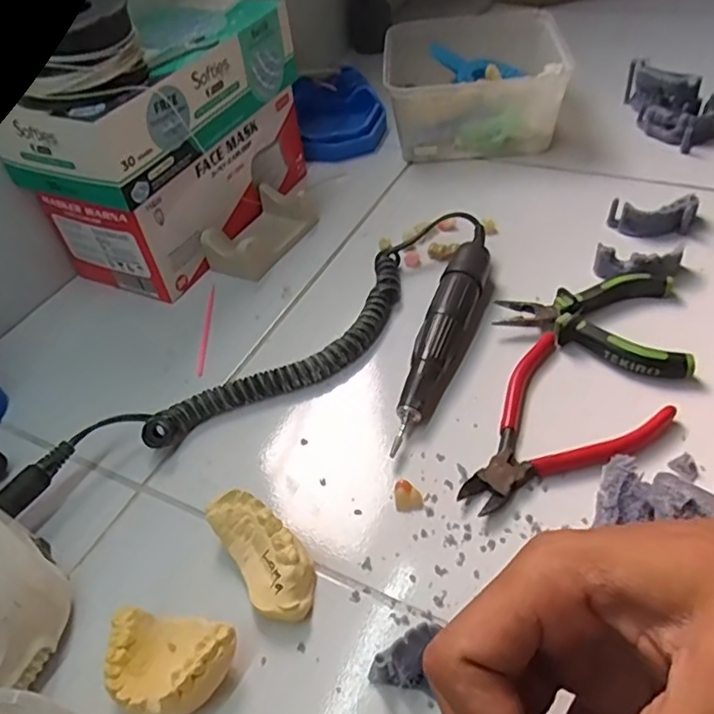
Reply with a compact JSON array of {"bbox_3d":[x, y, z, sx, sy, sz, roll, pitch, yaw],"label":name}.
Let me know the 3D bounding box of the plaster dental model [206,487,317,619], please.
[{"bbox_3d":[-0.045,0.096,0.303,0.031,0.022,0.069,-29,49,-19],"label":"plaster dental model"}]

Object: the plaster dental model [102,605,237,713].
[{"bbox_3d":[-0.084,0.134,0.268,0.056,0.027,0.041,9,48,17],"label":"plaster dental model"}]

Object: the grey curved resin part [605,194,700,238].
[{"bbox_3d":[0.223,-0.105,0.463,0.060,0.023,0.021,-3,45,5],"label":"grey curved resin part"}]

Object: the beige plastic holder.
[{"bbox_3d":[-0.077,-0.103,0.496,0.052,0.030,0.087,19,51,25],"label":"beige plastic holder"}]

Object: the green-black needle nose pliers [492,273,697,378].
[{"bbox_3d":[0.149,-0.020,0.394,0.111,0.019,0.082,0,46,8],"label":"green-black needle nose pliers"}]

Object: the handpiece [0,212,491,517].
[{"bbox_3d":[-0.027,0.011,0.373,0.338,0.030,0.134,-35,51,-24],"label":"handpiece"}]

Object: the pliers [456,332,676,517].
[{"bbox_3d":[0.101,0.041,0.340,0.117,0.011,0.085,-32,50,-22],"label":"pliers"}]

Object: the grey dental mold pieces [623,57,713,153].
[{"bbox_3d":[0.287,-0.234,0.566,0.056,0.046,0.104,-27,50,-18],"label":"grey dental mold pieces"}]

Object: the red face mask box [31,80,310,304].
[{"bbox_3d":[-0.137,-0.145,0.509,0.099,0.080,0.208,18,51,24],"label":"red face mask box"}]

